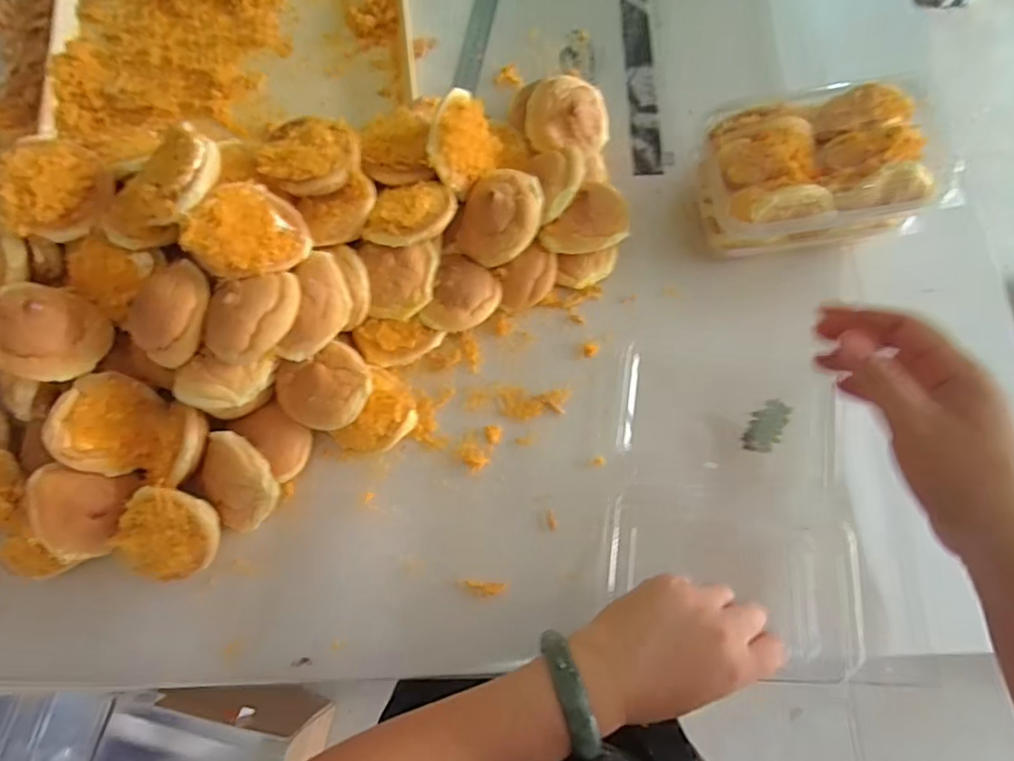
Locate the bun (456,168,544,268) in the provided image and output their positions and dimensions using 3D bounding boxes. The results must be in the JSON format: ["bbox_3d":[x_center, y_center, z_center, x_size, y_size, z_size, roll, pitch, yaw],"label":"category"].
[{"bbox_3d":[-0.006,-0.137,0.474,0.067,0.037,0.077,17,110,10],"label":"bun"}]

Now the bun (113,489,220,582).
[{"bbox_3d":[-0.264,0.117,0.440,0.077,0.031,0.071,21,100,1],"label":"bun"}]

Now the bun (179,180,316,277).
[{"bbox_3d":[-0.199,-0.108,0.431,0.074,0.035,0.076,39,65,-16],"label":"bun"}]

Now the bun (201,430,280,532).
[{"bbox_3d":[-0.216,0.077,0.452,0.060,0.027,0.077,-36,82,17],"label":"bun"}]

